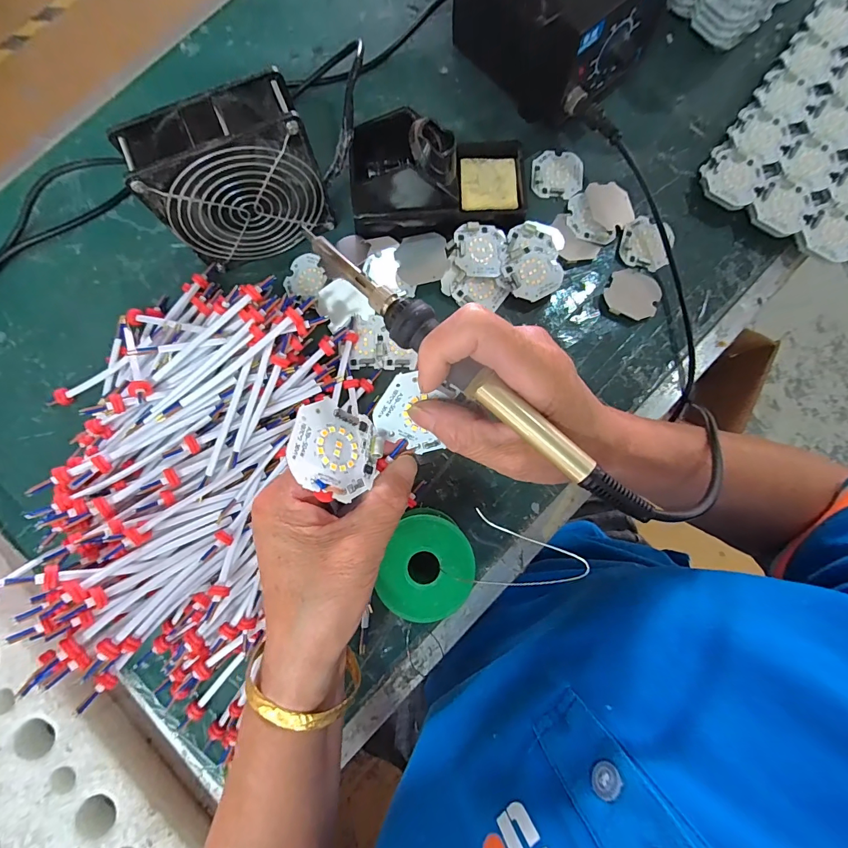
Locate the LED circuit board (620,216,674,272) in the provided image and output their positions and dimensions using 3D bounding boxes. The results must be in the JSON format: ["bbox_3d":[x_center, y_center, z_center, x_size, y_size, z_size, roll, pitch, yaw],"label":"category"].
[{"bbox_3d":[0.202,-0.163,0.364,0.043,0.007,0.045,14,89,2],"label":"LED circuit board"}]

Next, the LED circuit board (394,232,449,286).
[{"bbox_3d":[-0.002,-0.146,0.358,0.044,0.004,0.045,-9,82,5],"label":"LED circuit board"}]

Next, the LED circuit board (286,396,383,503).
[{"bbox_3d":[-0.041,0.011,0.194,0.046,0.006,0.045,30,53,-32],"label":"LED circuit board"}]

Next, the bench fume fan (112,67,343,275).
[{"bbox_3d":[-0.139,-0.182,0.304,0.118,0.099,0.051,-19,83,-2],"label":"bench fume fan"}]

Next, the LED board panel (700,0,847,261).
[{"bbox_3d":[0.385,-0.259,0.361,0.183,0.024,0.232,34,84,3],"label":"LED board panel"}]

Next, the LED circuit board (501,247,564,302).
[{"bbox_3d":[0.097,-0.131,0.353,0.046,0.004,0.043,-31,90,-2],"label":"LED circuit board"}]

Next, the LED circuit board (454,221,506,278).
[{"bbox_3d":[0.049,-0.153,0.350,0.043,0.009,0.045,-1,84,-1],"label":"LED circuit board"}]

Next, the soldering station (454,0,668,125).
[{"bbox_3d":[0.115,-0.359,0.351,0.111,0.099,0.147,-41,85,-5],"label":"soldering station"}]

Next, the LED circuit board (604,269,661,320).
[{"bbox_3d":[0.188,-0.116,0.362,0.046,0.006,0.046,20,84,2],"label":"LED circuit board"}]

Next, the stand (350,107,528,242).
[{"bbox_3d":[0.014,-0.216,0.336,0.150,0.068,0.094,2,83,0],"label":"stand"}]

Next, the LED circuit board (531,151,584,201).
[{"bbox_3d":[0.125,-0.233,0.377,0.047,0.004,0.048,11,84,1],"label":"LED circuit board"}]

